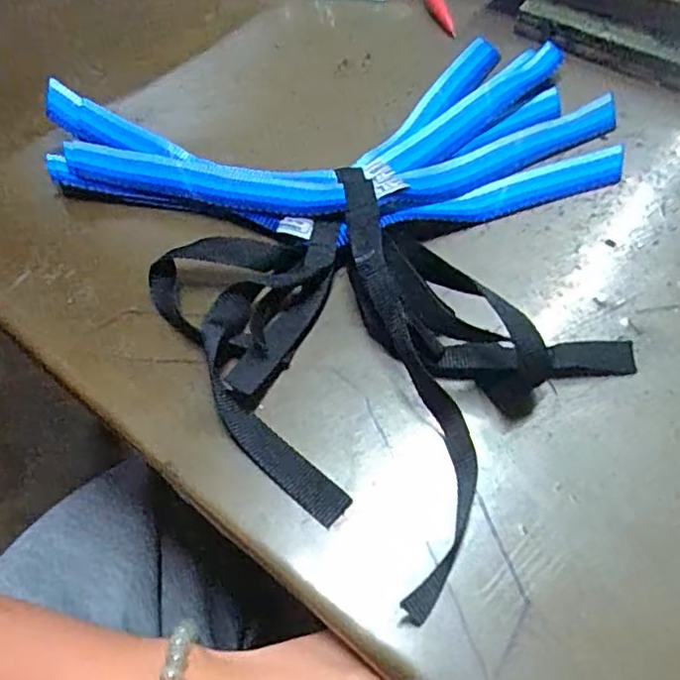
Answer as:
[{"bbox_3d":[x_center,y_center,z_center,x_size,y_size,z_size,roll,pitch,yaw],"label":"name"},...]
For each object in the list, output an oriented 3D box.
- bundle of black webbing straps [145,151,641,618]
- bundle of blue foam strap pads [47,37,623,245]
[{"bbox_3d":[0.014,-0.011,0.297,0.168,0.034,0.200,-36,62,-17],"label":"bundle of black webbing straps"},{"bbox_3d":[-0.004,-0.121,0.374,0.344,0.031,0.157,-7,58,0],"label":"bundle of blue foam strap pads"}]

